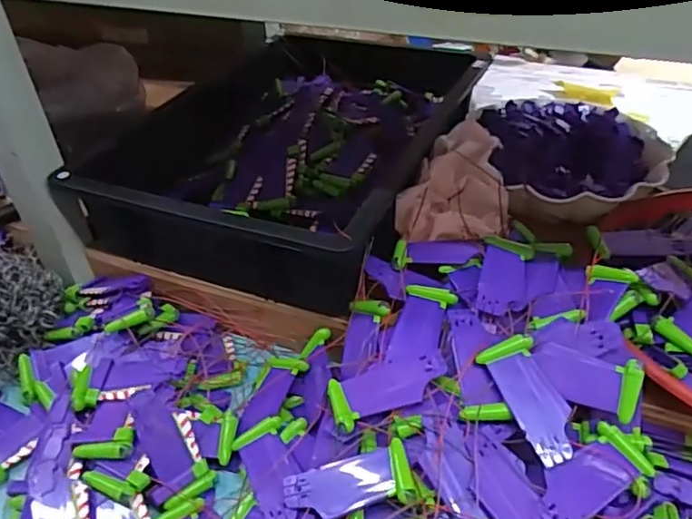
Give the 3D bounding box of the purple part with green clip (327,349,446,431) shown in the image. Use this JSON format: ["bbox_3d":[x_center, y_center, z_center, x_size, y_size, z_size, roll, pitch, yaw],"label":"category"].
[{"bbox_3d":[0.031,0.093,0.434,0.089,0.013,0.043,-22,41,-3],"label":"purple part with green clip"}]

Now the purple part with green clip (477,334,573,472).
[{"bbox_3d":[0.132,0.096,0.409,0.039,0.005,0.089,-26,61,-7],"label":"purple part with green clip"}]

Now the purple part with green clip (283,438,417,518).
[{"bbox_3d":[0.002,0.154,0.399,0.089,0.014,0.041,-16,37,12],"label":"purple part with green clip"}]

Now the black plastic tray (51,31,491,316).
[{"bbox_3d":[-0.056,-0.137,0.640,0.317,0.069,0.418,15,42,22],"label":"black plastic tray"}]

